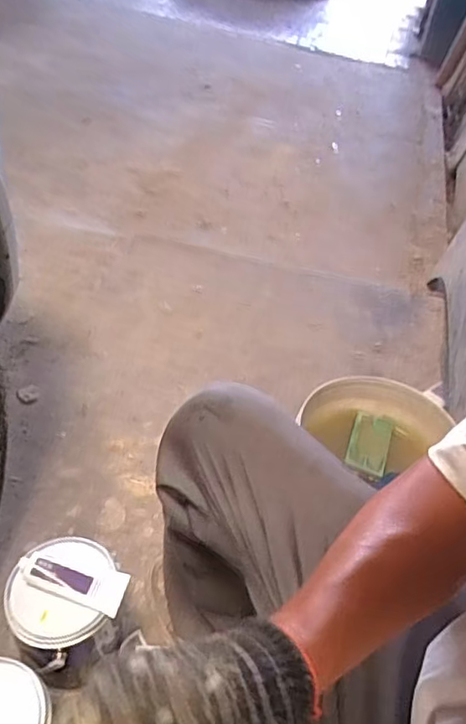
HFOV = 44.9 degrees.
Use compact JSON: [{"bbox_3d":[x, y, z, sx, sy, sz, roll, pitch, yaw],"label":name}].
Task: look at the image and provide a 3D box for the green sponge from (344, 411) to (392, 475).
[{"bbox_3d":[0.230,0.131,0.945,0.065,0.008,0.125,19,42,10],"label":"green sponge"}]

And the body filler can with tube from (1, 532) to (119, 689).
[{"bbox_3d":[-0.231,0.355,0.796,0.139,0.174,0.144,6,42,-5],"label":"body filler can with tube"}]

